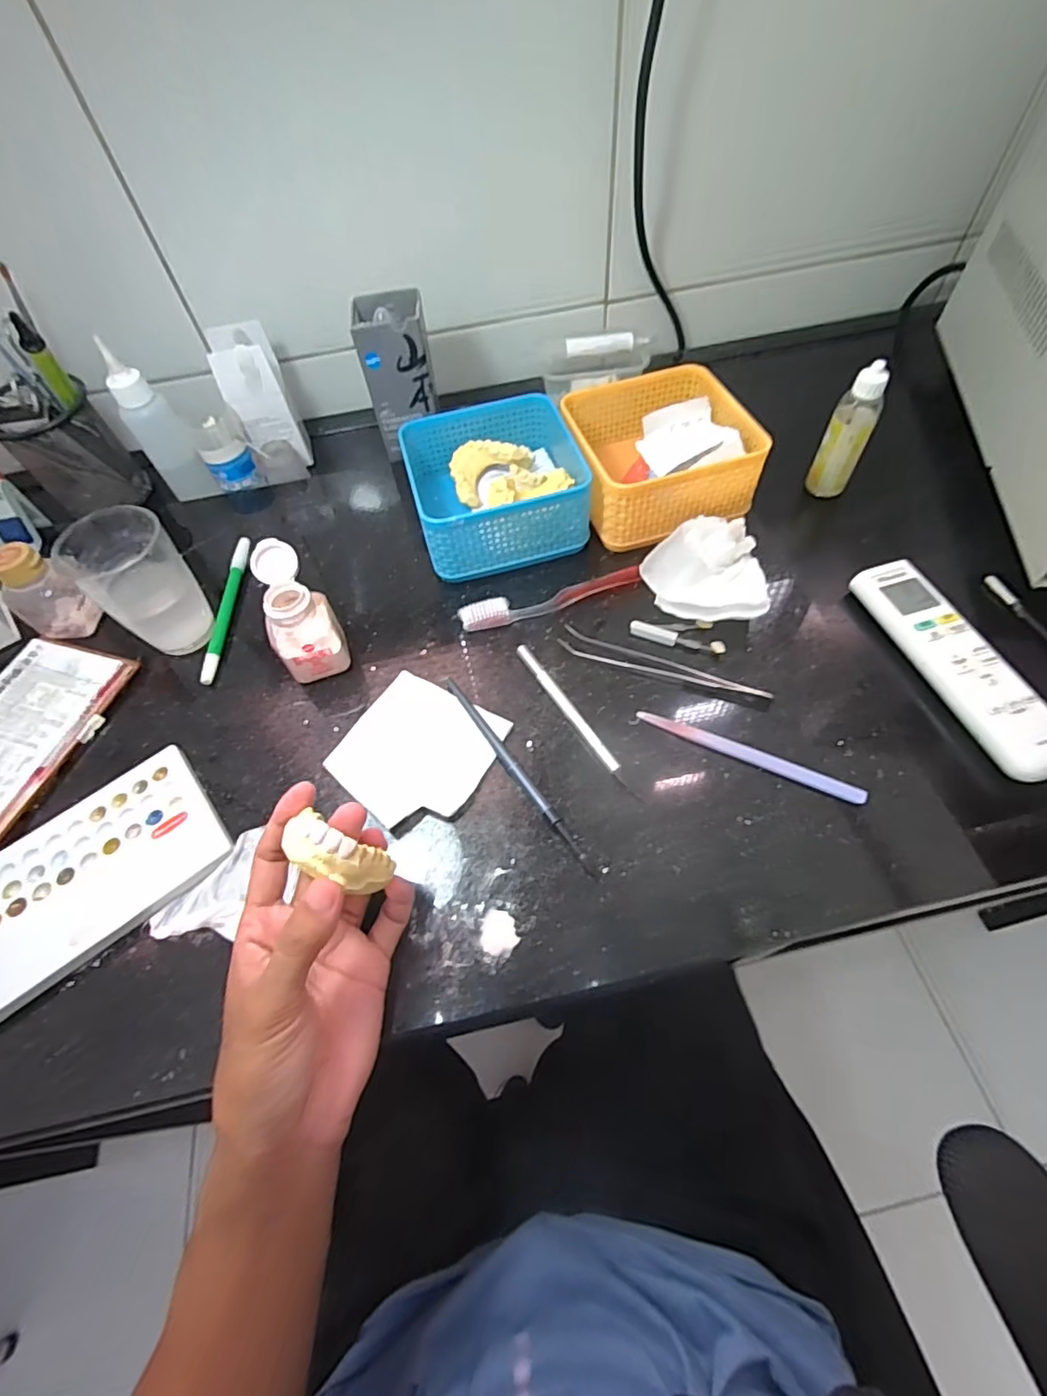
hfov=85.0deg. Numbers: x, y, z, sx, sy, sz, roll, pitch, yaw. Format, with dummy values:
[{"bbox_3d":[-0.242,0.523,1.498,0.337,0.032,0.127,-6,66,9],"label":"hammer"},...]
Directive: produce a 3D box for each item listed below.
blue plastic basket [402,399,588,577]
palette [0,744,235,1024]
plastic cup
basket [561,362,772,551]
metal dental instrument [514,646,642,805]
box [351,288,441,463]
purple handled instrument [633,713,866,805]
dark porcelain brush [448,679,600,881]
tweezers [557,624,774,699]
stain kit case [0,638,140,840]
[{"bbox_3d":[-0.024,-0.174,0.474,0.128,0.066,0.135,-15,59,-6],"label":"blue plastic basket"},{"bbox_3d":[-0.261,0.106,0.343,0.152,0.016,0.095,-35,63,-17],"label":"palette"},{"bbox_3d":[-0.275,-0.083,0.413,0.063,0.090,0.062,-2,58,3],"label":"plastic cup"},{"bbox_3d":[0.106,-0.203,0.474,0.134,0.058,0.138,-17,59,-7],"label":"basket"},{"bbox_3d":[0.034,0.013,0.381,0.009,0.006,0.136,-29,61,-14],"label":"metal dental instrument"},{"bbox_3d":[-0.111,-0.283,0.510,0.062,0.117,0.052,-14,59,-5],"label":"box"},{"bbox_3d":[0.141,0.034,0.359,0.139,0.004,0.011,23,63,17],"label":"purple handled instrument"},{"bbox_3d":[-0.006,0.045,0.363,0.008,0.008,0.164,-32,62,-15],"label":"dark porcelain brush"},{"bbox_3d":[0.095,-0.020,0.400,0.147,0.005,0.021,20,60,15],"label":"tweezers"},{"bbox_3d":[-0.354,0.027,0.400,0.091,0.021,0.154,14,60,12],"label":"stain kit case"}]

